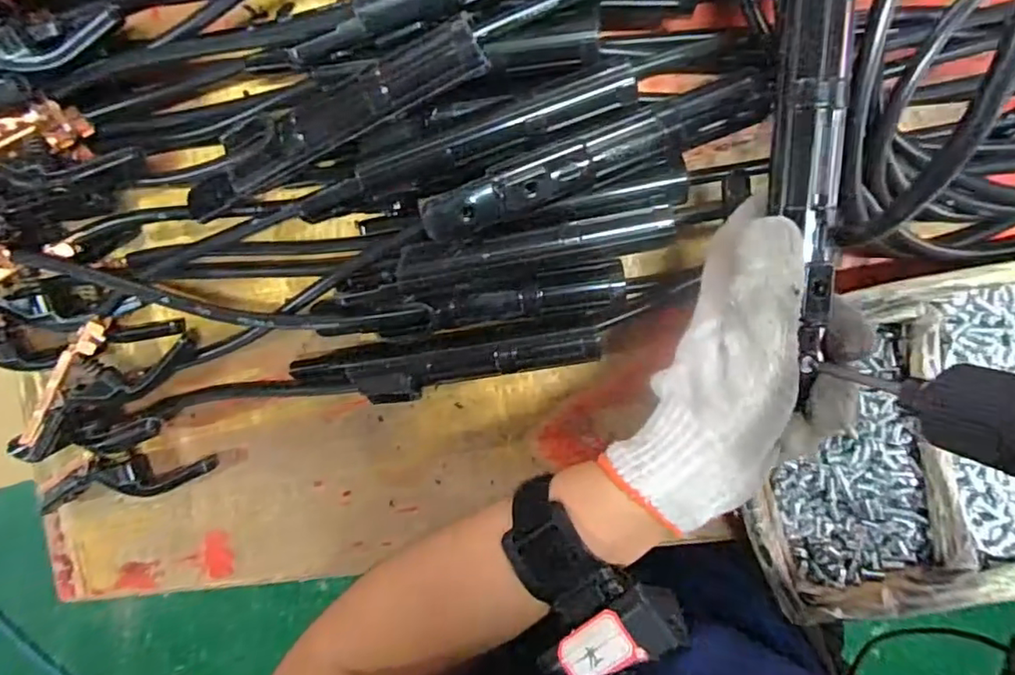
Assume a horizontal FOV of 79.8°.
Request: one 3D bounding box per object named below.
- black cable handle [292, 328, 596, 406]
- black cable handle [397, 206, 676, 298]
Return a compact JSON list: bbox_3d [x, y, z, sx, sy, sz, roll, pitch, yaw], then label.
[{"bbox_3d":[-0.038,0.015,0.377,0.186,0.027,0.036,-8,96,5],"label":"black cable handle"},{"bbox_3d":[0.014,-0.049,0.335,0.152,0.021,0.025,-9,95,6],"label":"black cable handle"}]

